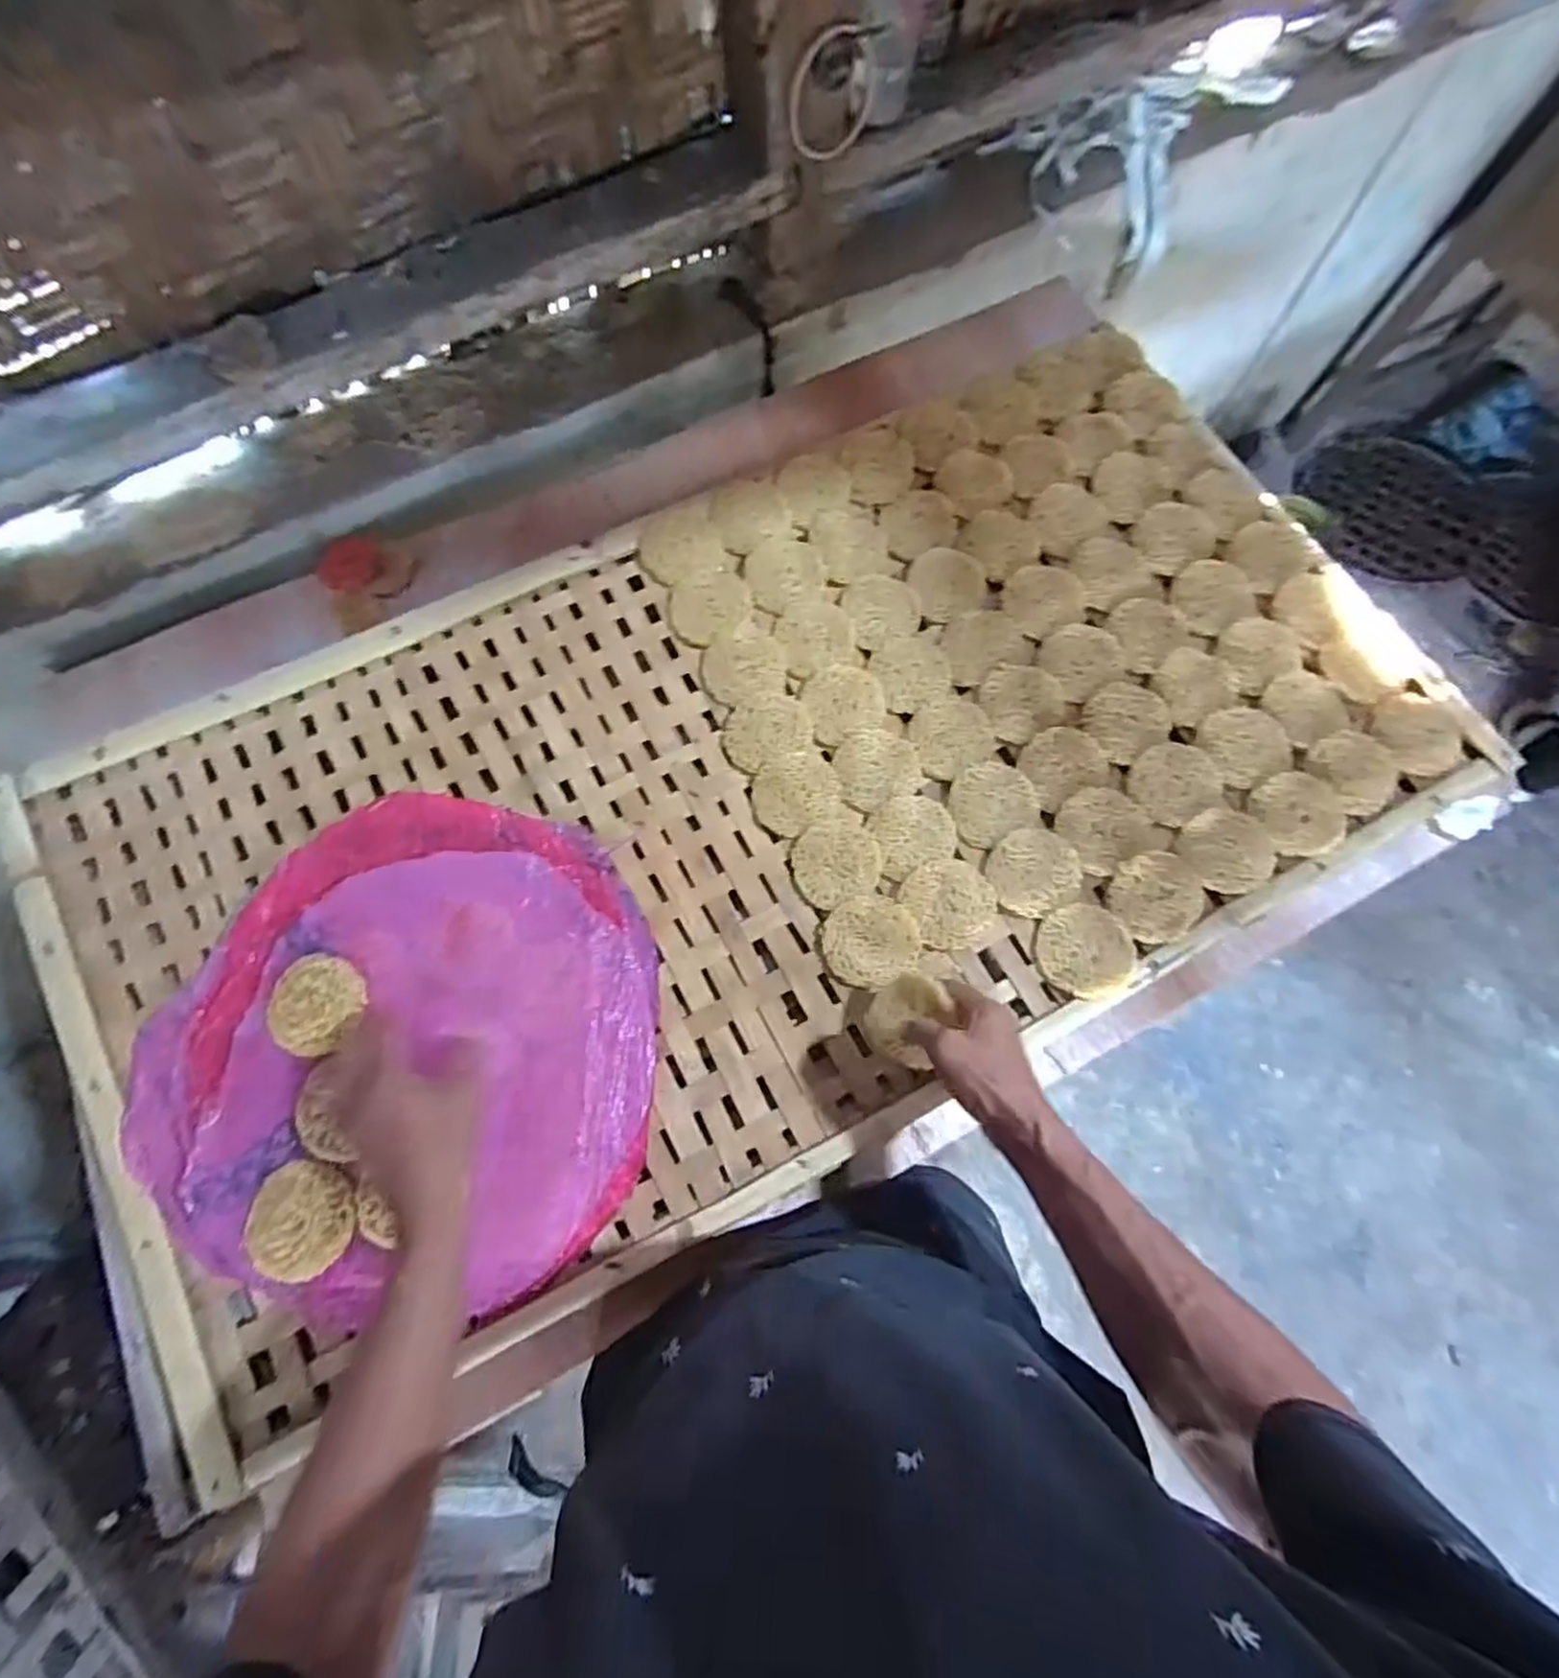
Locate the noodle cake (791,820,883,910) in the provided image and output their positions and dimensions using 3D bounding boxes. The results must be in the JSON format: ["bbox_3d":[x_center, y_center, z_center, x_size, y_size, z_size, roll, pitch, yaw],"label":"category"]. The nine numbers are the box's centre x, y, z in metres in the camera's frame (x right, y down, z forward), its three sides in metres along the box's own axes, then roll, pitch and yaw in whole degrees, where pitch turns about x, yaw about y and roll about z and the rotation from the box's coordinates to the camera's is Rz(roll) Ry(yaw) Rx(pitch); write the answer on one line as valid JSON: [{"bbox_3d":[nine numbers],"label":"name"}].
[{"bbox_3d":[0.051,0.020,0.659,0.077,0.008,0.073,0,74,-1],"label":"noodle cake"}]

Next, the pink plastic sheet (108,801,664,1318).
[{"bbox_3d":[-0.303,0.157,0.601,0.398,0.040,0.392,5,74,0],"label":"pink plastic sheet"}]

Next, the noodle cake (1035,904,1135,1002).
[{"bbox_3d":[0.260,0.093,0.624,0.076,0.014,0.076,0,74,-1],"label":"noodle cake"}]

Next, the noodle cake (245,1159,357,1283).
[{"bbox_3d":[-0.353,0.280,0.547,0.072,0.012,0.080,-33,77,-10],"label":"noodle cake"}]

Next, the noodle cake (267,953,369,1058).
[{"bbox_3d":[-0.377,0.133,0.598,0.070,0.014,0.077,0,74,-1],"label":"noodle cake"}]

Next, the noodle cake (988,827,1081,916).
[{"bbox_3d":[0.222,0.027,0.648,0.076,0.010,0.074,0,74,-1],"label":"noodle cake"}]

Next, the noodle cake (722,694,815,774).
[{"bbox_3d":[-0.013,-0.102,0.693,0.082,0.006,0.072,-25,76,-8],"label":"noodle cake"}]

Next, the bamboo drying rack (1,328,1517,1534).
[{"bbox_3d":[-0.015,-0.037,0.667,1.215,0.036,0.629,-27,77,-7],"label":"bamboo drying rack"}]

